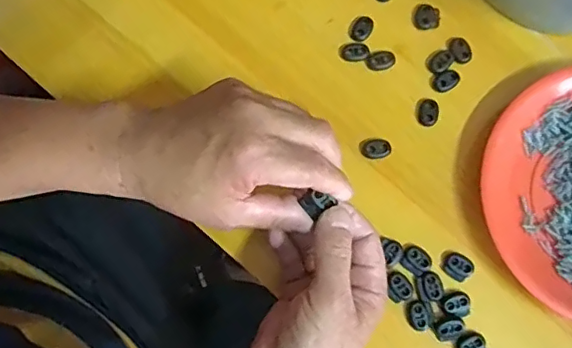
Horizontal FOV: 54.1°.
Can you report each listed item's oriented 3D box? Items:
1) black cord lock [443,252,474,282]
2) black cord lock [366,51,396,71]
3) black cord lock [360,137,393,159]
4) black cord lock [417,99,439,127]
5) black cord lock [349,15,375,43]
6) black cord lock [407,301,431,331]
[{"bbox_3d":[0.128,0.069,0.416,0.020,0.004,0.018,44,83,7],"label":"black cord lock"},{"bbox_3d":[0.076,-0.091,0.448,0.023,0.004,0.015,-10,80,-1],"label":"black cord lock"},{"bbox_3d":[0.070,-0.020,0.435,0.023,0.007,0.016,-8,80,-1],"label":"black cord lock"},{"bbox_3d":[0.111,-0.048,0.439,0.016,0.004,0.022,18,80,4],"label":"black cord lock"},{"bbox_3d":[0.061,-0.118,0.452,0.017,0.004,0.023,26,81,5],"label":"black cord lock"},{"bbox_3d":[0.097,0.104,0.408,0.015,0.004,0.021,-21,80,-3],"label":"black cord lock"}]

